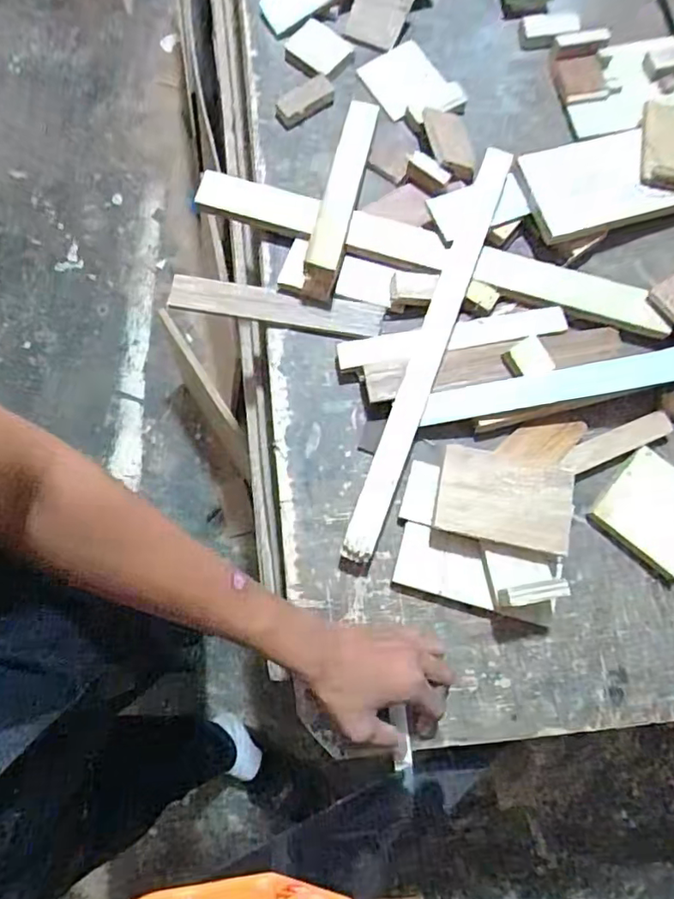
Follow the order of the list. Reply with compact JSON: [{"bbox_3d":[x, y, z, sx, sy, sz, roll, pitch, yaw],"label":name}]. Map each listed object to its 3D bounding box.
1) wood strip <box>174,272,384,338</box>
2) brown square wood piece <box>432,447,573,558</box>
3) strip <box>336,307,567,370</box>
[{"bbox_3d":[-0.065,-0.152,0.604,0.224,0.016,0.037,10,78,1],"label":"wood strip"},{"bbox_3d":[0.156,0.045,0.527,0.121,0.015,0.082,14,78,1],"label":"brown square wood piece"},{"bbox_3d":[0.120,-0.115,0.585,0.236,0.018,0.035,-10,79,-4],"label":"strip"}]

